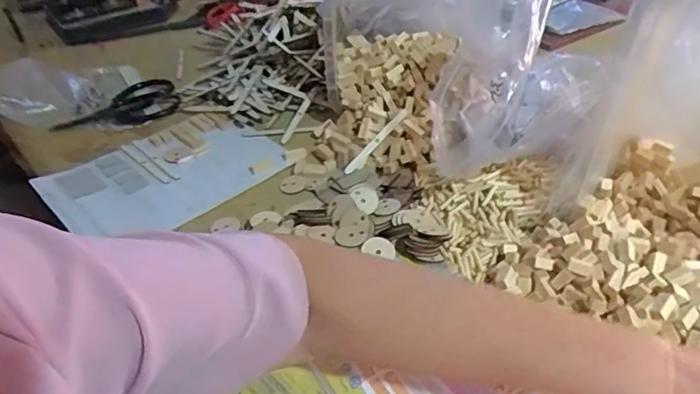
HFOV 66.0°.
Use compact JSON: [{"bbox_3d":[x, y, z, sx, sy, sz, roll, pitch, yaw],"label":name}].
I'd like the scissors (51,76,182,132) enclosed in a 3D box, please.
[{"bbox_3d":[-0.337,-0.128,0.784,0.172,0.018,0.099,-23,43,-24],"label":"scissors"}]

